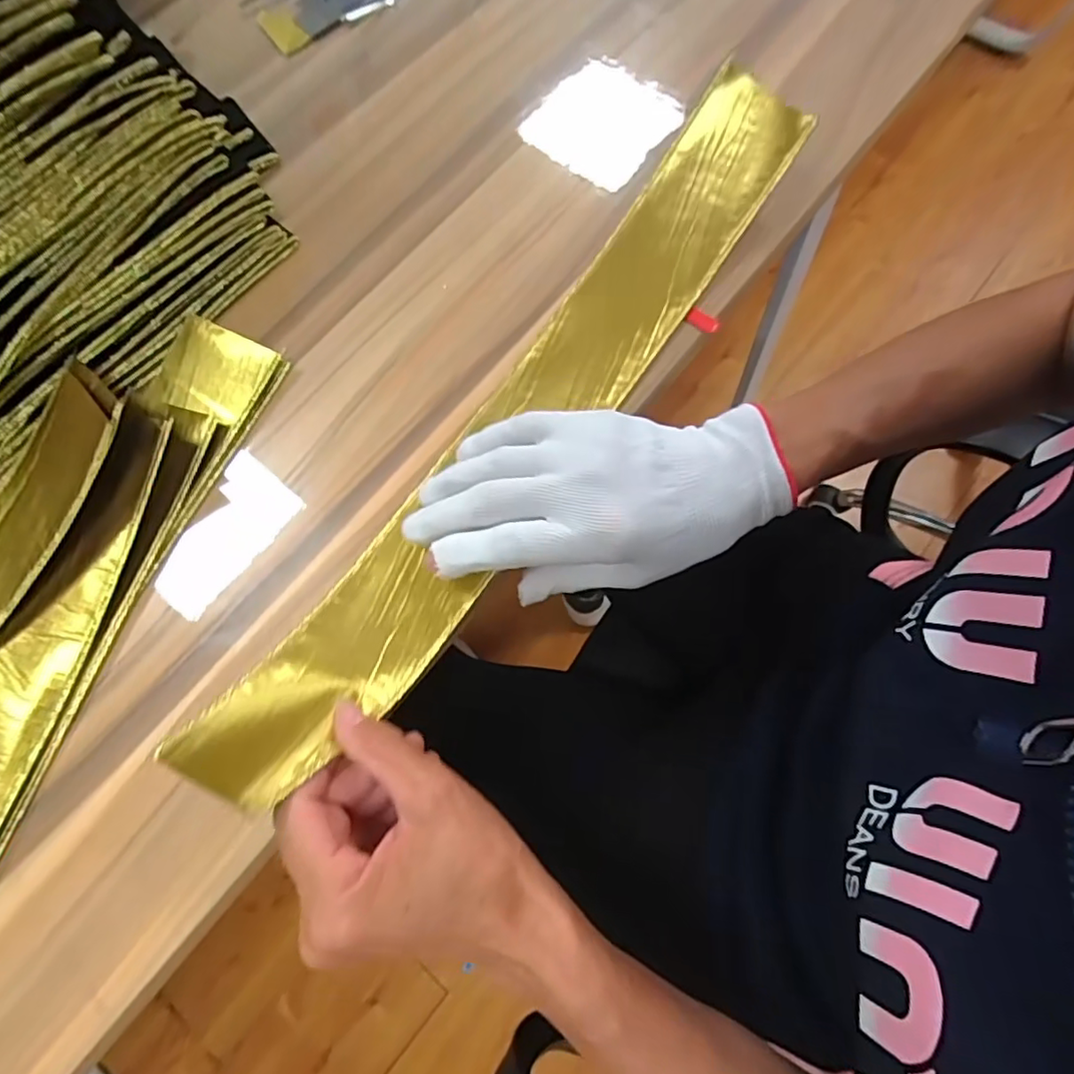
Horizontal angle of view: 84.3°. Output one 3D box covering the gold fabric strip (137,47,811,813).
[{"bbox_3d":[-0.002,-0.068,0.297,0.077,0.061,0.430,33,76,11],"label":"gold fabric strip"}]

